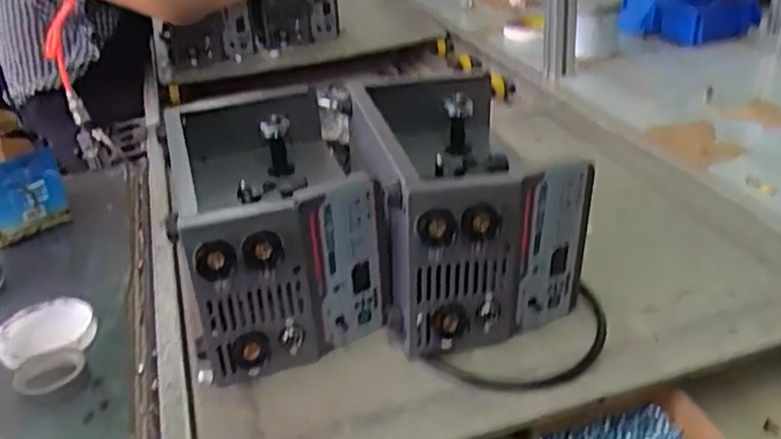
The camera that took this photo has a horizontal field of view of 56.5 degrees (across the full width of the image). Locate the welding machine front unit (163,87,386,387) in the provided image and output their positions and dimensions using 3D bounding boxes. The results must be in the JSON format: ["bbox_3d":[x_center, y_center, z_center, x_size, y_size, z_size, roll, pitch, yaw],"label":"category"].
[{"bbox_3d":[-0.115,-0.001,0.726,0.171,0.168,0.302,-11,30,-9],"label":"welding machine front unit"}]

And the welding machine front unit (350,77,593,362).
[{"bbox_3d":[0.066,-0.025,0.741,0.181,0.165,0.322,-10,30,-7],"label":"welding machine front unit"}]

